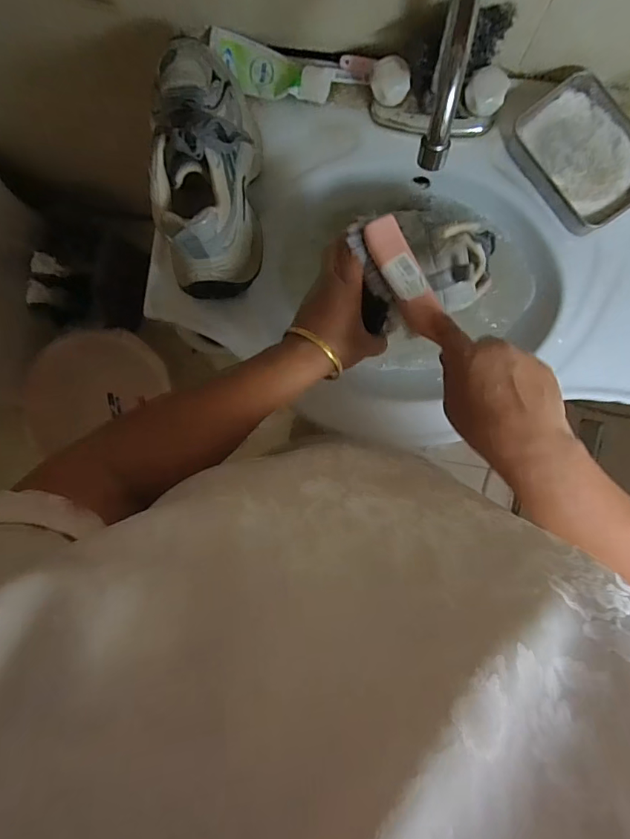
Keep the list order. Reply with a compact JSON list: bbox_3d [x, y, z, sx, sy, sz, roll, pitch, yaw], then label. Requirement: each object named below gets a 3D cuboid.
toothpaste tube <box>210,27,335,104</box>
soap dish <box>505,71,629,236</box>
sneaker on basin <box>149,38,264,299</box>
[{"bbox_3d":[-0.052,-0.393,0.532,0.138,0.032,0.047,19,96,4],"label":"toothpaste tube"},{"bbox_3d":[0.284,-0.282,0.496,0.097,0.028,0.146,-33,91,7],"label":"soap dish"},{"bbox_3d":[-0.112,-0.264,0.487,0.088,0.114,0.238,2,95,5],"label":"sneaker on basin"}]

